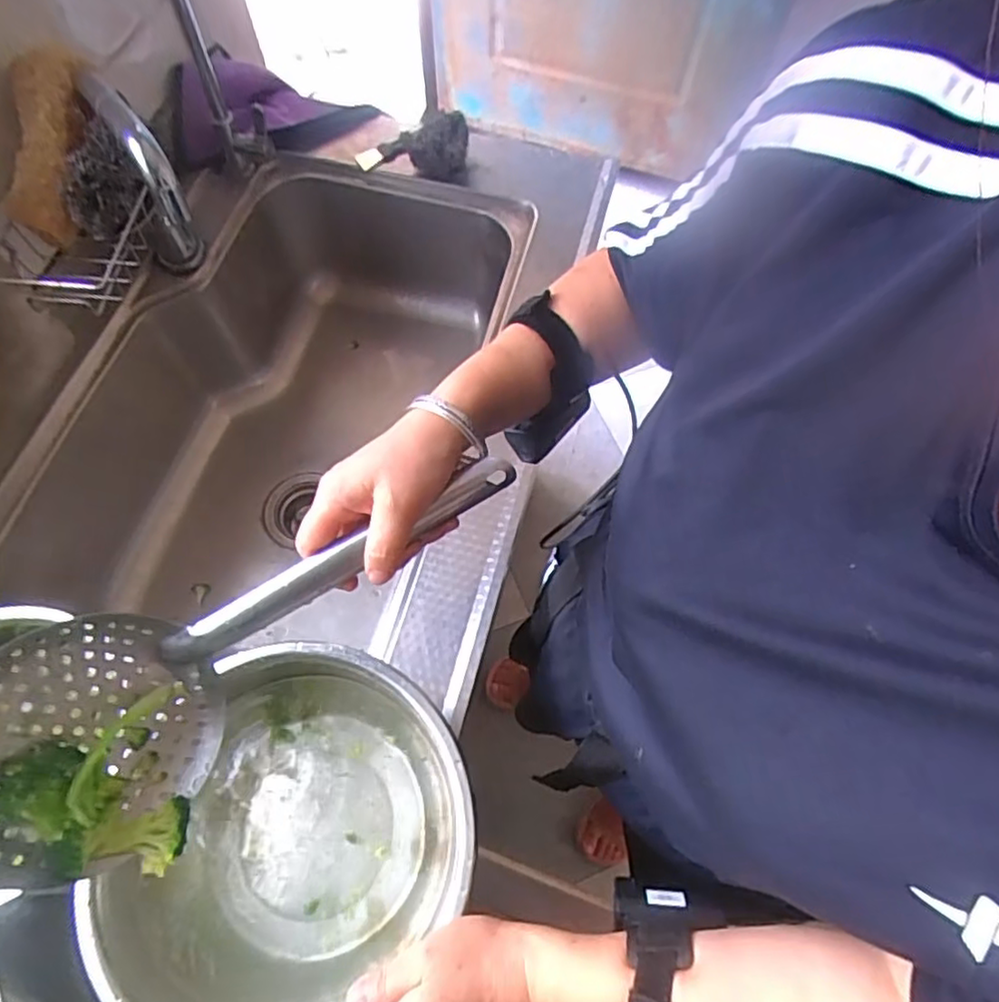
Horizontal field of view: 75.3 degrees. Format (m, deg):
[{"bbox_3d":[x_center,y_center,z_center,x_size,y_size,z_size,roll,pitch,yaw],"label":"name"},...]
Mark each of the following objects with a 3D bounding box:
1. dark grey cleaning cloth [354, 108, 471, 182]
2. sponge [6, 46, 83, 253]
[{"bbox_3d":[-0.108,-0.451,0.809,0.142,0.066,0.066,15,66,5],"label":"dark grey cleaning cloth"},{"bbox_3d":[-0.404,-0.315,0.577,0.057,0.031,0.154,9,97,3],"label":"sponge"}]

